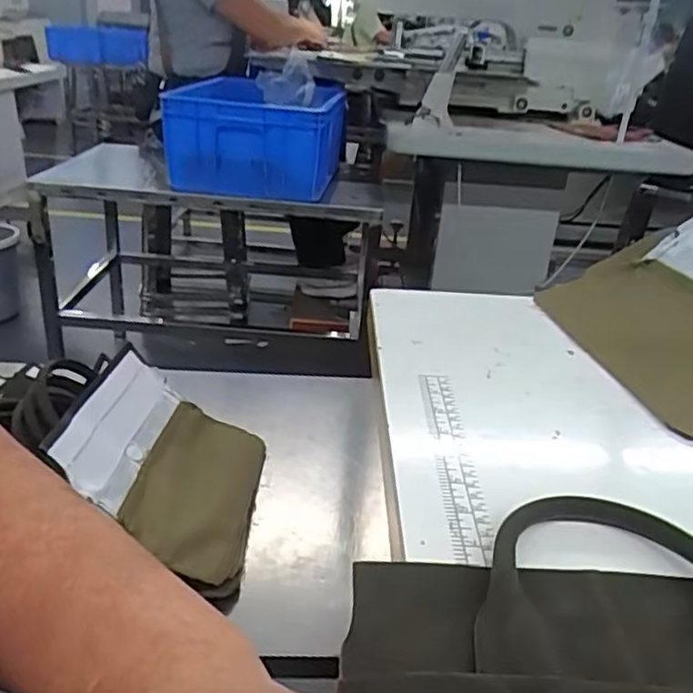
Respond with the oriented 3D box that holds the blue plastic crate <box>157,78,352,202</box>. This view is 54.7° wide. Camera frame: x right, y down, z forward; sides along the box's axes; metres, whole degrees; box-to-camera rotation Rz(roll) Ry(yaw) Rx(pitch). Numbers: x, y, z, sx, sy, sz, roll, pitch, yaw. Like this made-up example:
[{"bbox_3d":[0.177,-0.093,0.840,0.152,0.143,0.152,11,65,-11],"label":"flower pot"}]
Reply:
[{"bbox_3d":[-0.223,-0.526,1.687,0.391,0.219,0.528,5,26,2],"label":"blue plastic crate"}]

